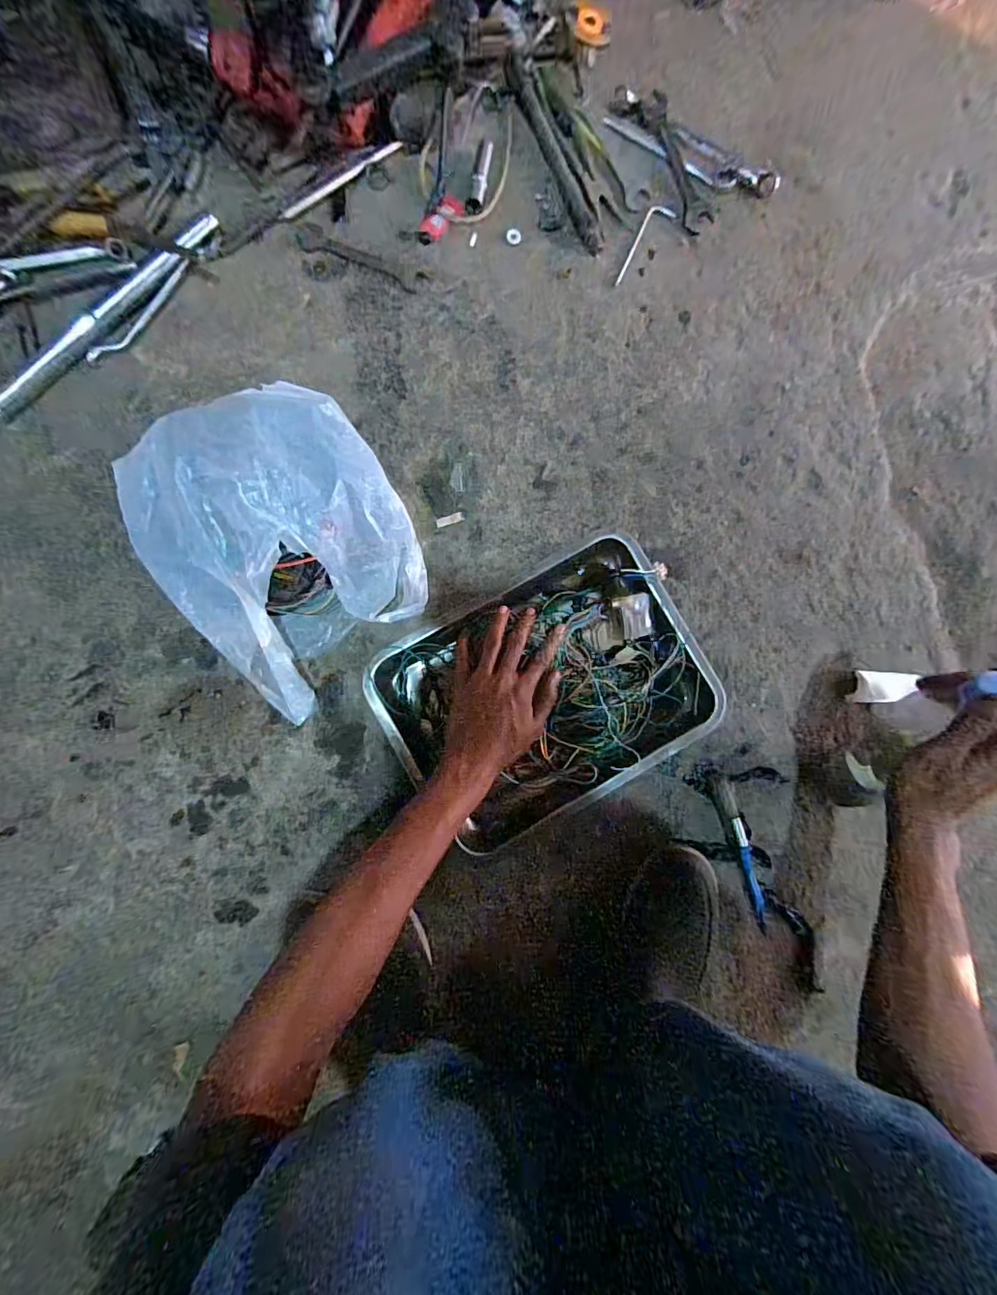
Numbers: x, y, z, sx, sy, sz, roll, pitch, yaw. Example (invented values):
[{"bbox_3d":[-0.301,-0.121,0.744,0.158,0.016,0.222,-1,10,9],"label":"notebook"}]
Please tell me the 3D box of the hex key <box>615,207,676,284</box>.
[{"bbox_3d":[0.179,-0.513,0.605,0.029,0.004,0.119,38,87,-3],"label":"hex key"}]

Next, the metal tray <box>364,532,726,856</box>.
[{"bbox_3d":[0.059,0.057,0.553,0.346,0.057,0.268,-28,91,-4],"label":"metal tray"}]

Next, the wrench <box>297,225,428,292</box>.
[{"bbox_3d":[-0.166,-0.473,0.579,0.155,0.004,0.029,18,88,-4],"label":"wrench"}]

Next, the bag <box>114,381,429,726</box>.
[{"bbox_3d":[-0.235,-0.118,0.513,0.259,0.114,0.317,-36,88,-4],"label":"bag"}]

